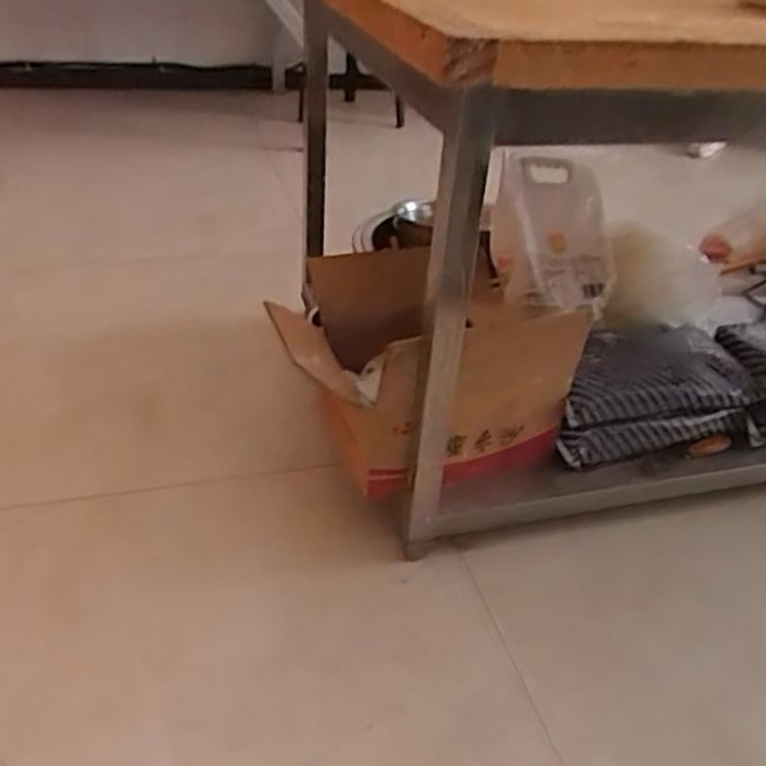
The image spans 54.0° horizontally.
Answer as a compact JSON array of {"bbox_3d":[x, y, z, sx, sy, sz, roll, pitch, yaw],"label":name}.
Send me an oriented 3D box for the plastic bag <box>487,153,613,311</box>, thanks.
[{"bbox_3d":[0.251,-0.223,1.111,0.171,0.247,0.050,-7,-7,-4],"label":"plastic bag"}]

